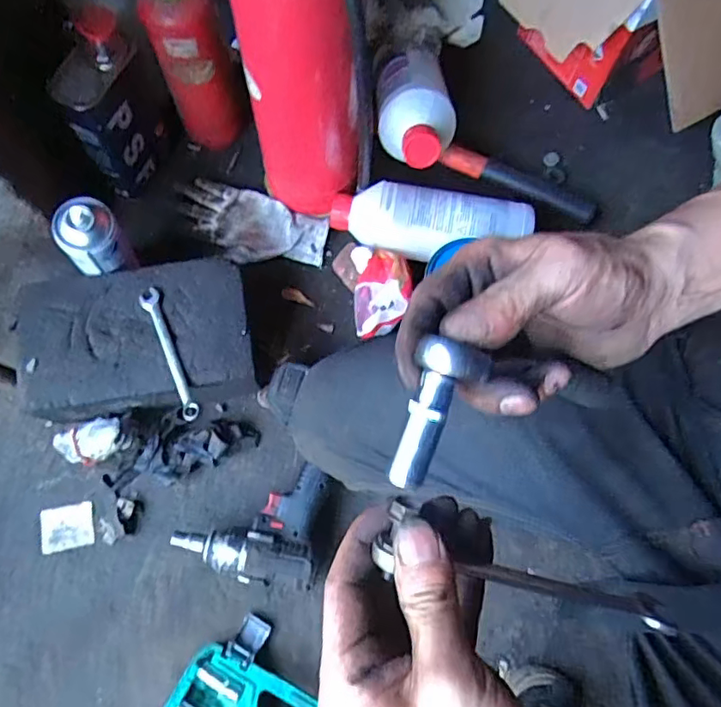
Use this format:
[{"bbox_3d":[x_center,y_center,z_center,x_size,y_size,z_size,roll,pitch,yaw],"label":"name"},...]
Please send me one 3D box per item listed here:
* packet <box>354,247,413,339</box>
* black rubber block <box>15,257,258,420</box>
[{"bbox_3d":[0.026,-0.077,0.734,0.078,0.052,0.107,13,73,2],"label":"packet"},{"bbox_3d":[-0.261,-0.013,0.696,0.254,0.094,0.168,-6,73,-4],"label":"black rubber block"}]

